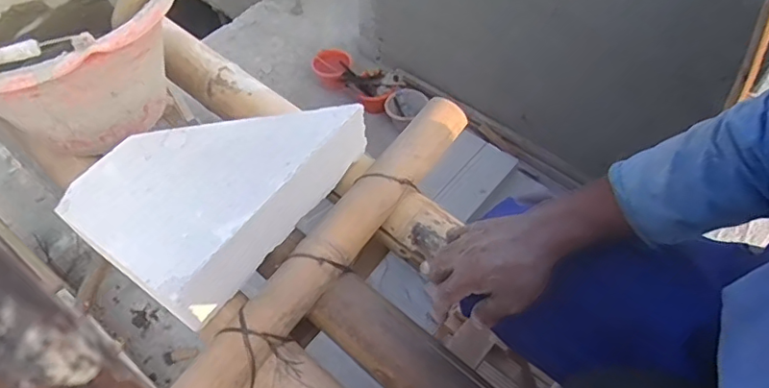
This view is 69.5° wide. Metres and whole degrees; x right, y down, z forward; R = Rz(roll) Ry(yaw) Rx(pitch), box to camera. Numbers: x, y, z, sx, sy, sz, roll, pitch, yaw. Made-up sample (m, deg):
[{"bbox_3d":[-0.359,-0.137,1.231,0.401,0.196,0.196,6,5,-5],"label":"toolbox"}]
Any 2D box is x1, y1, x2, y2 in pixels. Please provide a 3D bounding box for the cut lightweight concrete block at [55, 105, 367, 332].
[{"bbox_3d":[-0.195,-0.025,0.677,0.196,0.096,0.318,33,60,20],"label":"cut lightweight concrete block"}]

